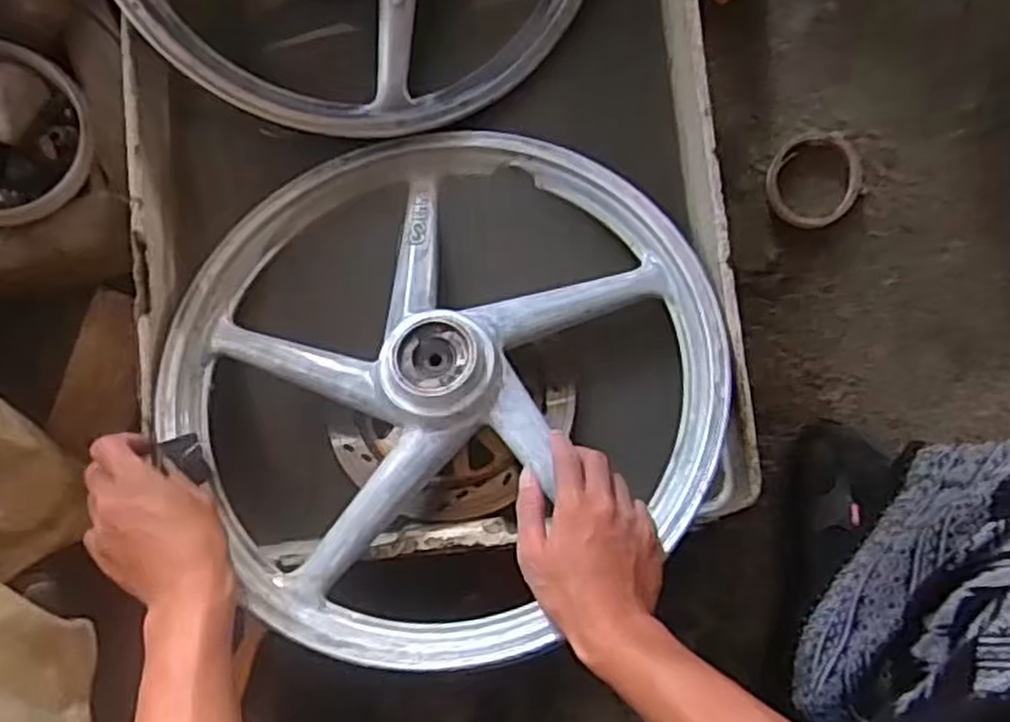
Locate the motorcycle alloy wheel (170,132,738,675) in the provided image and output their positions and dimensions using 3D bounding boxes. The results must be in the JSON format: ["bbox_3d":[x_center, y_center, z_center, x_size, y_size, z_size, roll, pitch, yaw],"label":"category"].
[{"bbox_3d":[-0.051,0.005,0.655,0.443,0.100,0.443,-2,68,5],"label":"motorcycle alloy wheel"}]

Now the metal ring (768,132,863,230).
[{"bbox_3d":[0.287,-0.168,0.724,0.089,0.017,0.086,0,84,1],"label":"metal ring"}]

